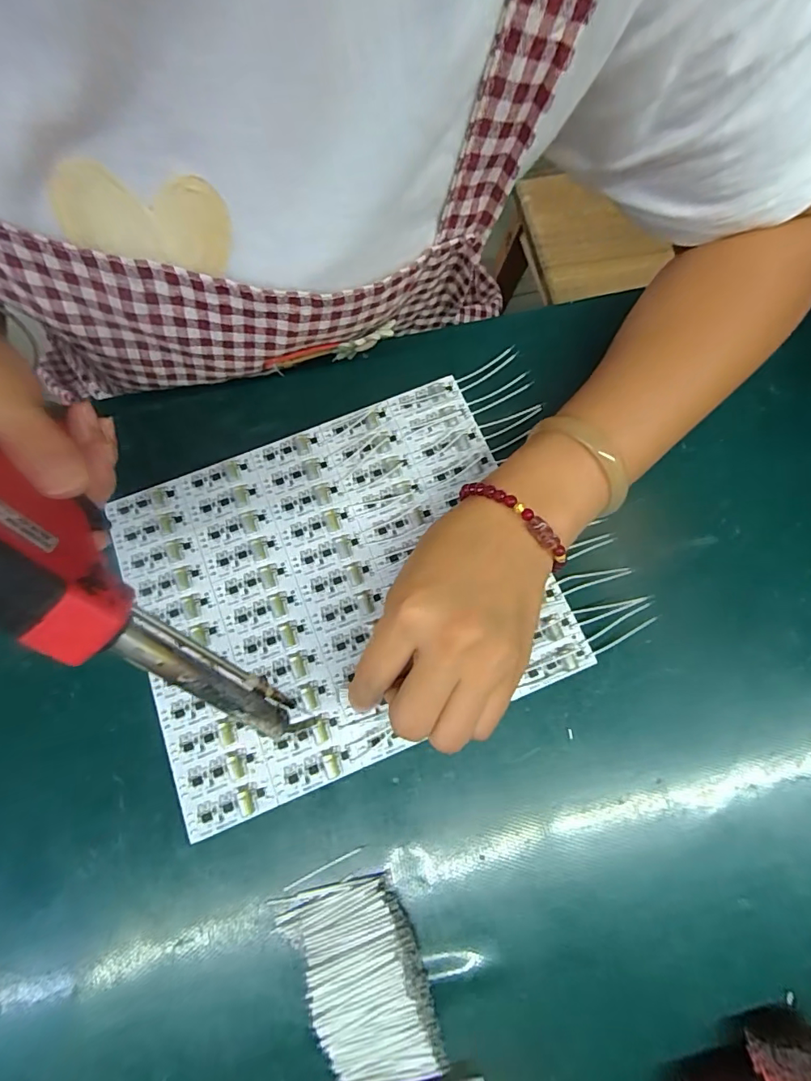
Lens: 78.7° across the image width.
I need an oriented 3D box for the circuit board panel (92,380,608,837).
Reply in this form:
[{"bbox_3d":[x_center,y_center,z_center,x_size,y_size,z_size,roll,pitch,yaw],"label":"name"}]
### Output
[{"bbox_3d":[-0.040,0.023,0.288,0.228,0.008,0.196,-22,74,-5],"label":"circuit board panel"}]

